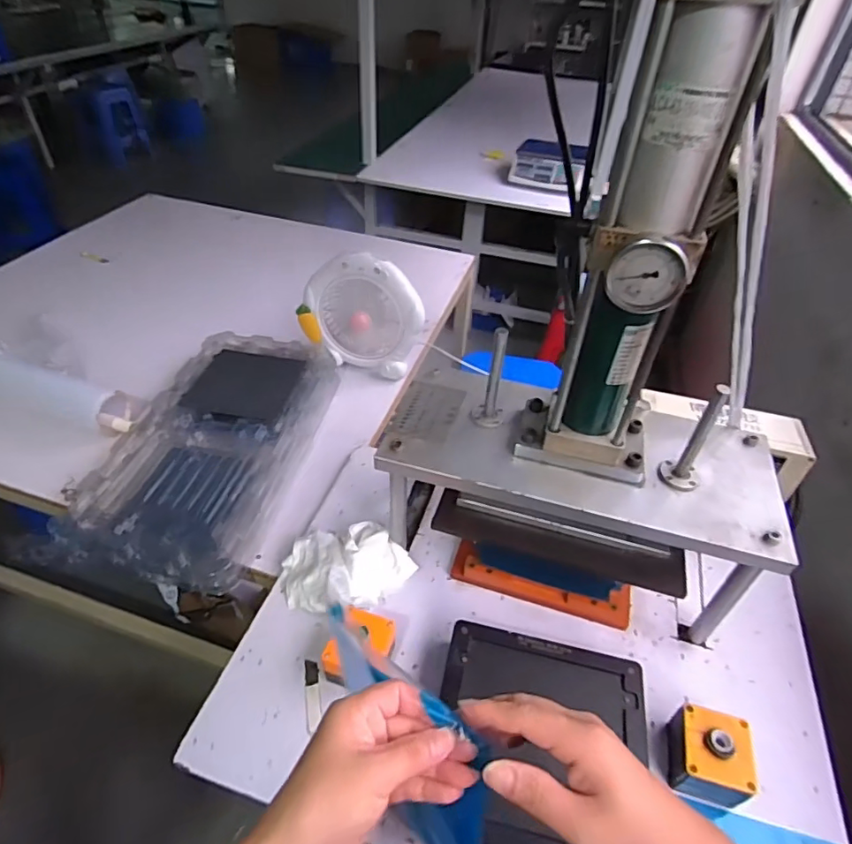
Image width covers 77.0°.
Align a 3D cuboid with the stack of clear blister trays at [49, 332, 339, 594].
[{"bbox_3d":[-0.368,0.029,0.958,0.280,0.060,0.537,11,44,6],"label":"stack of clear blister trays"}]

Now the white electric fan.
[{"bbox_3d":[-0.133,-0.212,1.090,0.253,0.243,0.099,15,44,10],"label":"white electric fan"}]

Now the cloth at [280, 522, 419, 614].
[{"bbox_3d":[-0.117,0.207,0.784,0.183,0.056,0.145,-18,48,-22],"label":"cloth"}]

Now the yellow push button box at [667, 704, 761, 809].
[{"bbox_3d":[0.324,0.386,0.621,0.076,0.075,0.083,13,44,8],"label":"yellow push button box"}]

